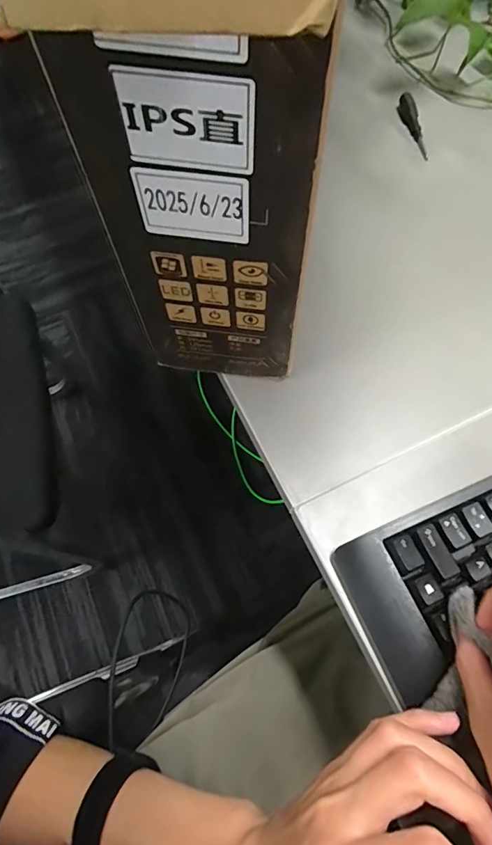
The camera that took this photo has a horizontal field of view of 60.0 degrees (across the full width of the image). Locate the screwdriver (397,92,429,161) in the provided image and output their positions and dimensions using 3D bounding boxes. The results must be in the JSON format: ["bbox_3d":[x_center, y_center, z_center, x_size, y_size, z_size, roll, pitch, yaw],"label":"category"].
[{"bbox_3d":[0.204,-0.364,0.522,0.021,0.013,0.107,-4,66,-1],"label":"screwdriver"}]

